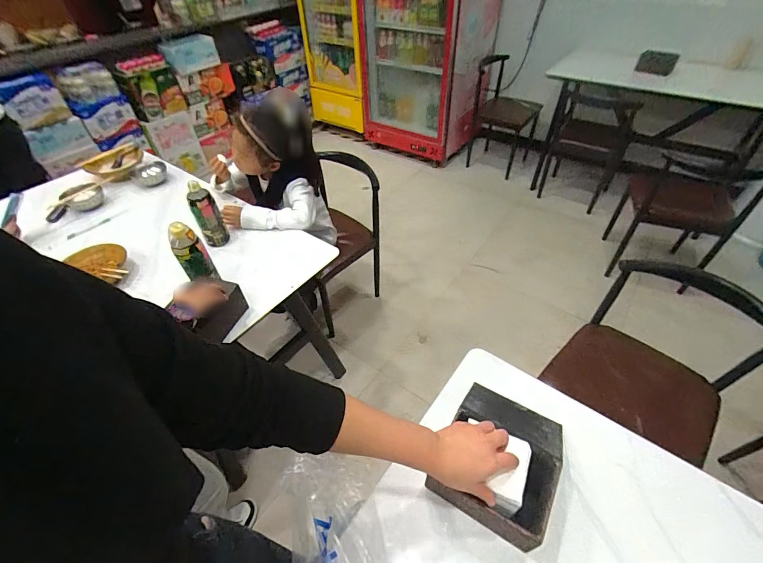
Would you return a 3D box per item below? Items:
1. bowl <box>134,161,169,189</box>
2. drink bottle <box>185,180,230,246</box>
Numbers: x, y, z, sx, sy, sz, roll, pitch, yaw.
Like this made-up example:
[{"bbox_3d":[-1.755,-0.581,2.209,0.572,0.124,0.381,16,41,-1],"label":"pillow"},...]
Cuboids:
[{"bbox_3d":[-0.835,-0.383,1.277,0.115,0.055,0.123,-30,52,-23],"label":"bowl"},{"bbox_3d":[-0.483,-0.181,0.973,0.069,0.174,0.062,-26,50,-20],"label":"drink bottle"}]

